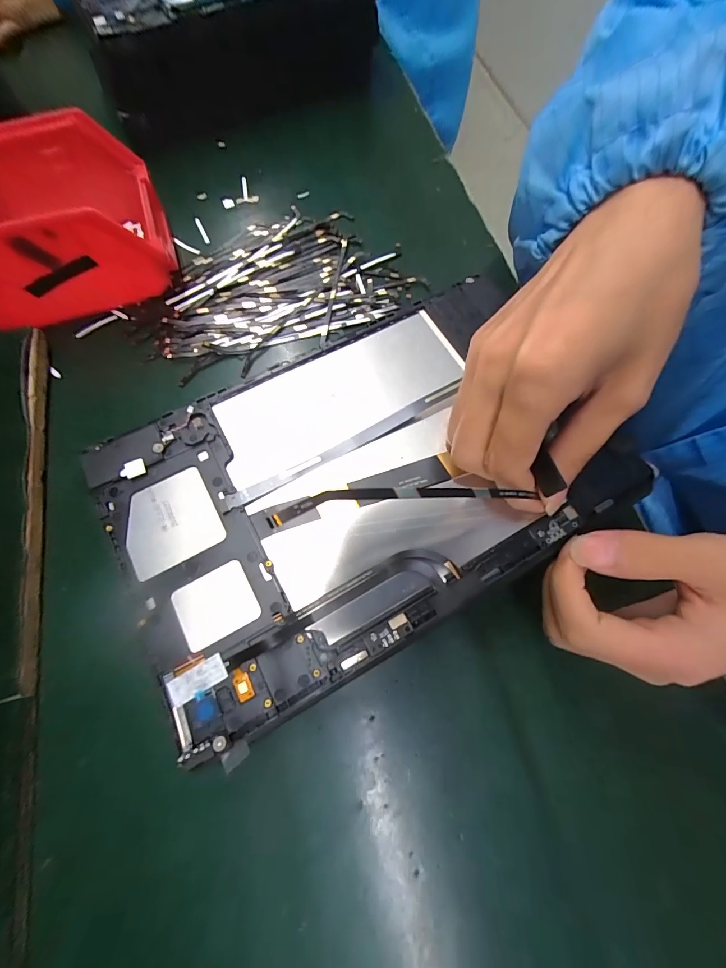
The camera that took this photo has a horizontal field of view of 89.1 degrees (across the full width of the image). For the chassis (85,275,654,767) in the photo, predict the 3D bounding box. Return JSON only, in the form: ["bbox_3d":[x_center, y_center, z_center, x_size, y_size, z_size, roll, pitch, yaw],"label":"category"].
[{"bbox_3d":[-0.002,-0.006,0.177,0.225,0.014,0.148,-28,71,-8],"label":"chassis"}]

